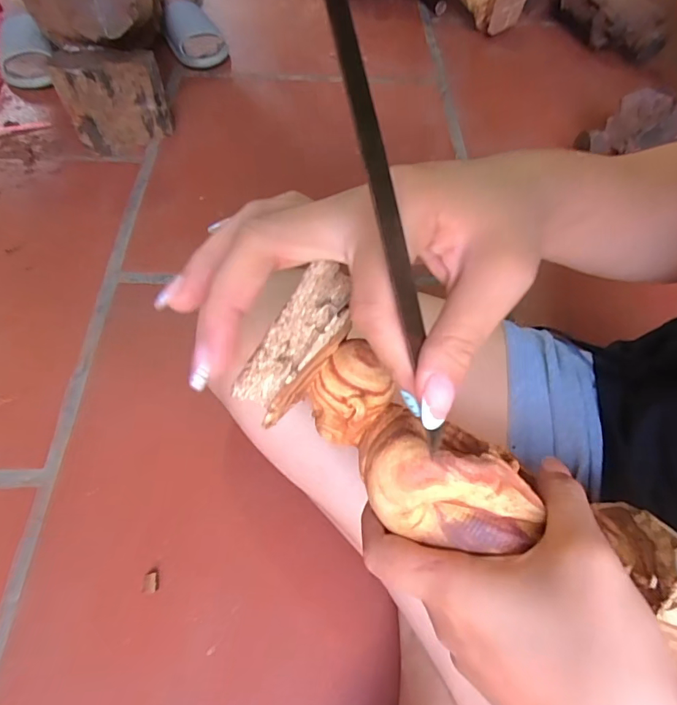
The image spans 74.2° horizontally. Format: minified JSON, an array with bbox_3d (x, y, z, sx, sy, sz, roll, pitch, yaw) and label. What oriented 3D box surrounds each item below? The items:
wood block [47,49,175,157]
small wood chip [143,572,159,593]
[{"bbox_3d":[-0.336,-0.382,0.685,0.147,0.140,0.053,-22,62,-15],"label":"wood block"},{"bbox_3d":[-0.168,0.206,0.401,0.014,0.005,0.016,-5,58,-7],"label":"small wood chip"}]

